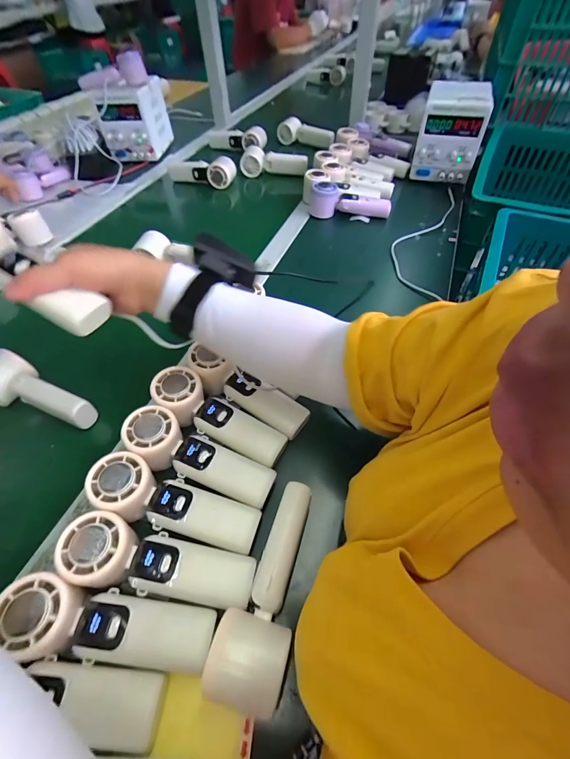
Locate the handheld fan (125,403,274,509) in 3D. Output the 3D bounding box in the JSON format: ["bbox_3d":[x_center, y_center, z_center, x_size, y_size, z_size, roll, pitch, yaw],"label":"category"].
[{"bbox_3d":[-0.092,0.084,0.364,0.165,0.041,0.054,25,55,2],"label":"handheld fan"}]

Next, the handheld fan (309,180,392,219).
[{"bbox_3d":[0.136,-0.370,0.714,0.166,0.056,0.049,6,52,5],"label":"handheld fan"}]

